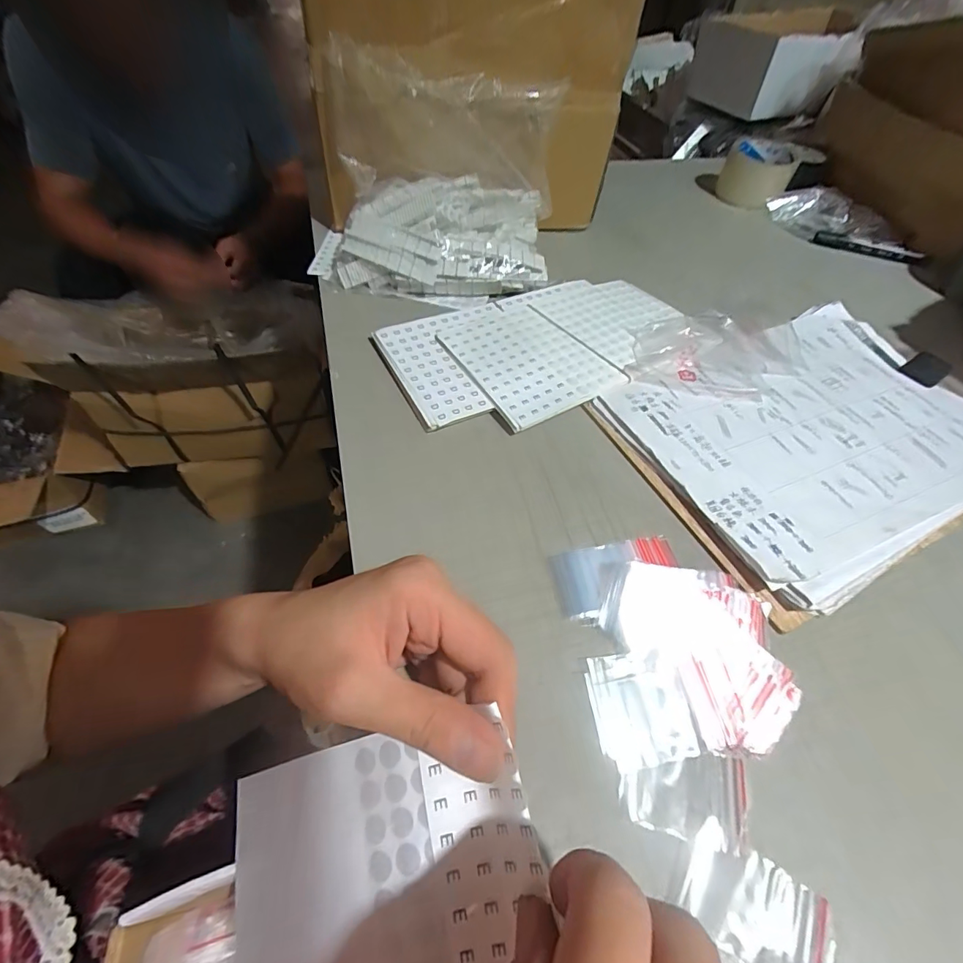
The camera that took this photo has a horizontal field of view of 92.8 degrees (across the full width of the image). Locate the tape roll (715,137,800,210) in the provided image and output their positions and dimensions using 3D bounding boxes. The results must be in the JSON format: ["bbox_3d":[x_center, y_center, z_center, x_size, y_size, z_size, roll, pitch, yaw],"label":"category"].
[{"bbox_3d":[0.374,-0.420,0.627,0.087,0.056,0.087,26,57,14],"label":"tape roll"}]

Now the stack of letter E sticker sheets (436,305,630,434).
[{"bbox_3d":[0.039,-0.103,0.384,0.108,0.007,0.127,-26,60,-21],"label":"stack of letter E sticker sheets"}]

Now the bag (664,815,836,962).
[{"bbox_3d":[0.114,0.178,0.191,0.062,0.006,0.039,31,58,17],"label":"bag"}]

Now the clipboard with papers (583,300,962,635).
[{"bbox_3d":[0.261,-0.039,0.355,0.300,0.015,0.200,-21,59,-18],"label":"clipboard with papers"}]

